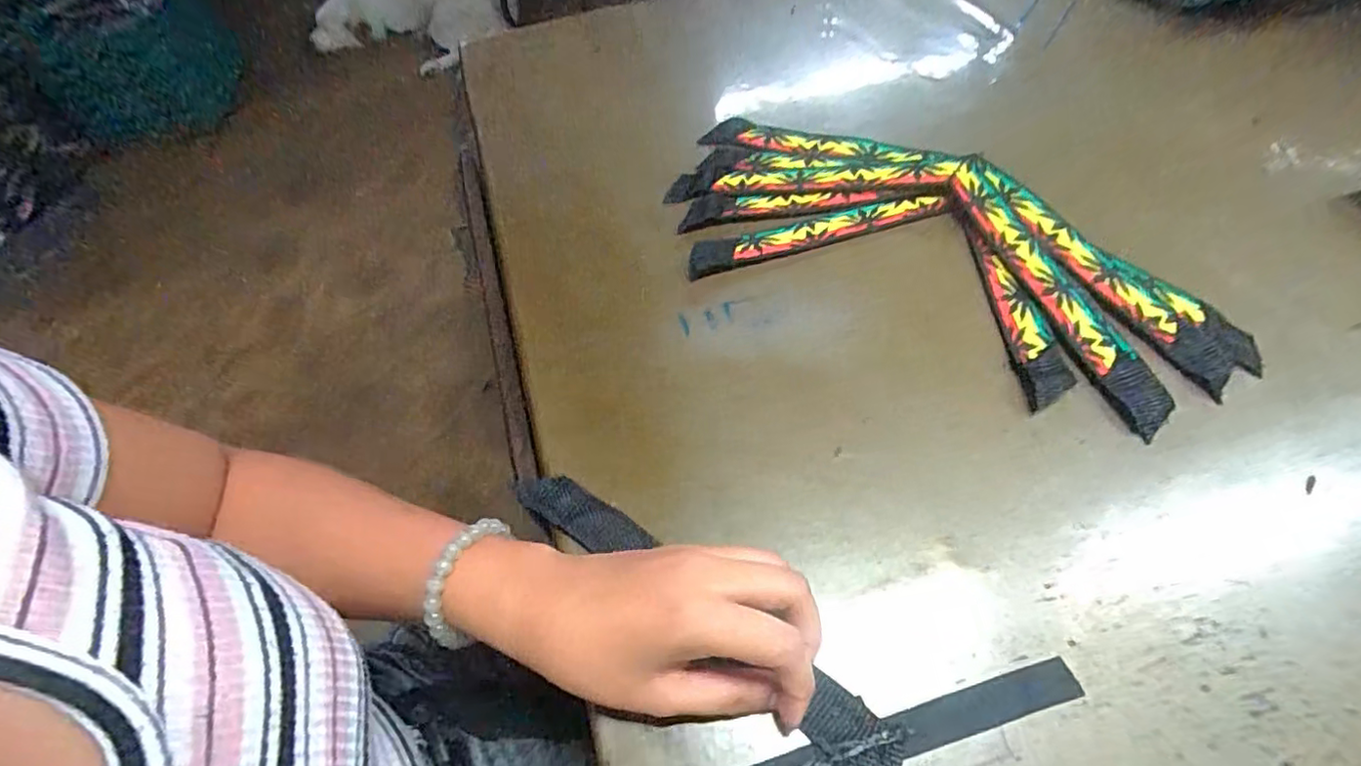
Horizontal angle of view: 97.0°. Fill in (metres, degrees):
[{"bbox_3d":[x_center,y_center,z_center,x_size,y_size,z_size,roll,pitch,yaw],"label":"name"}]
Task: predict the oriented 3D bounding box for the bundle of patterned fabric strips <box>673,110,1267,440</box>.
[{"bbox_3d":[0.155,-0.096,0.391,0.348,0.015,0.165,25,63,19],"label":"bundle of patterned fabric strips"}]

